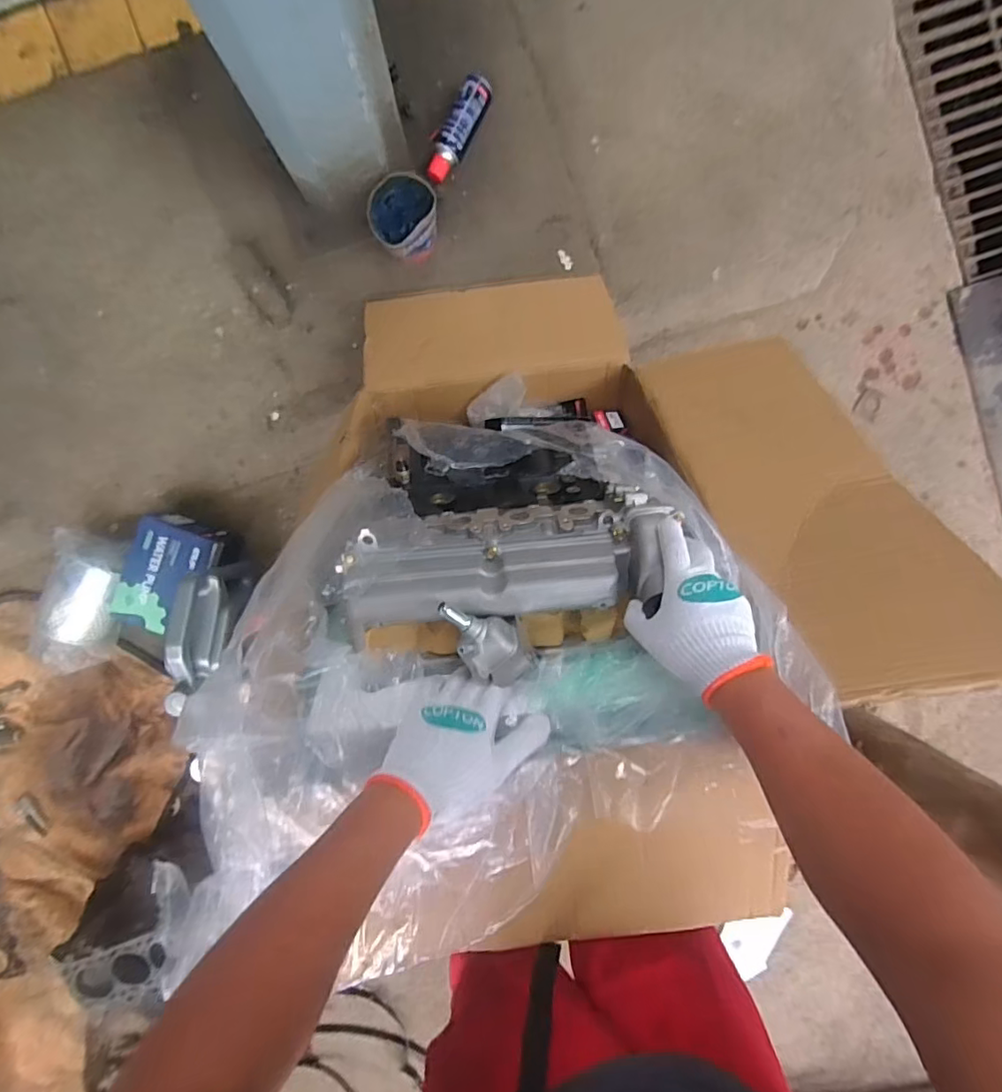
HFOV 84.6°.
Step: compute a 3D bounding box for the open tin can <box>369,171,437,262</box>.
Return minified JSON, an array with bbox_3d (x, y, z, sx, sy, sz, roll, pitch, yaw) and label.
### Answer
[{"bbox_3d":[-0.183,-0.619,1.042,0.120,0.108,0.118,0,91,-3],"label":"open tin can"}]

